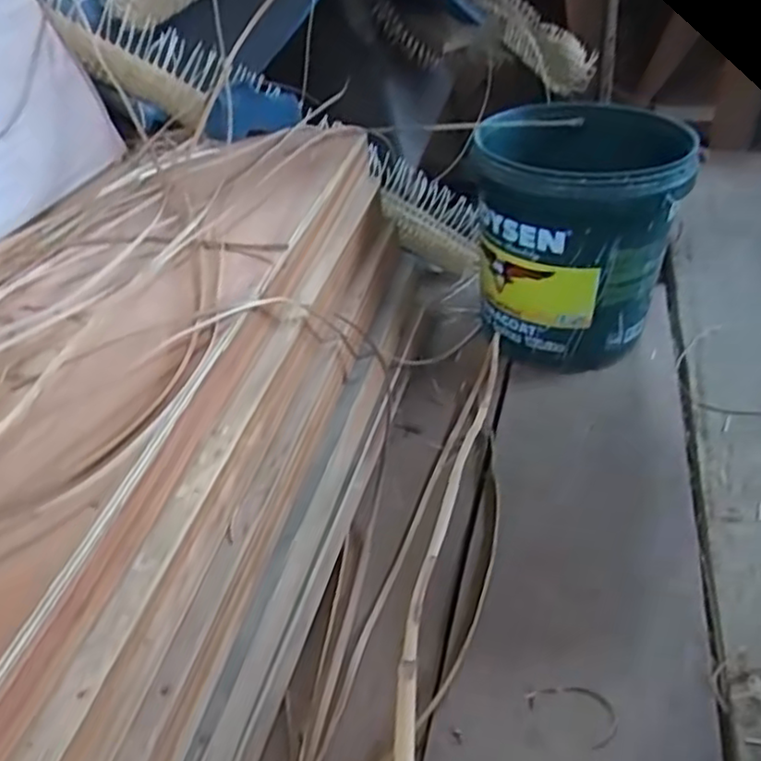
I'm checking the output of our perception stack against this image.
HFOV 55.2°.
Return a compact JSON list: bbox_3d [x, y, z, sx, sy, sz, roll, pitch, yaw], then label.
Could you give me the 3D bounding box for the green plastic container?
[{"bbox_3d":[0.314,-0.236,1.200,0.298,0.334,0.352,8,37,14],"label":"green plastic container"}]

